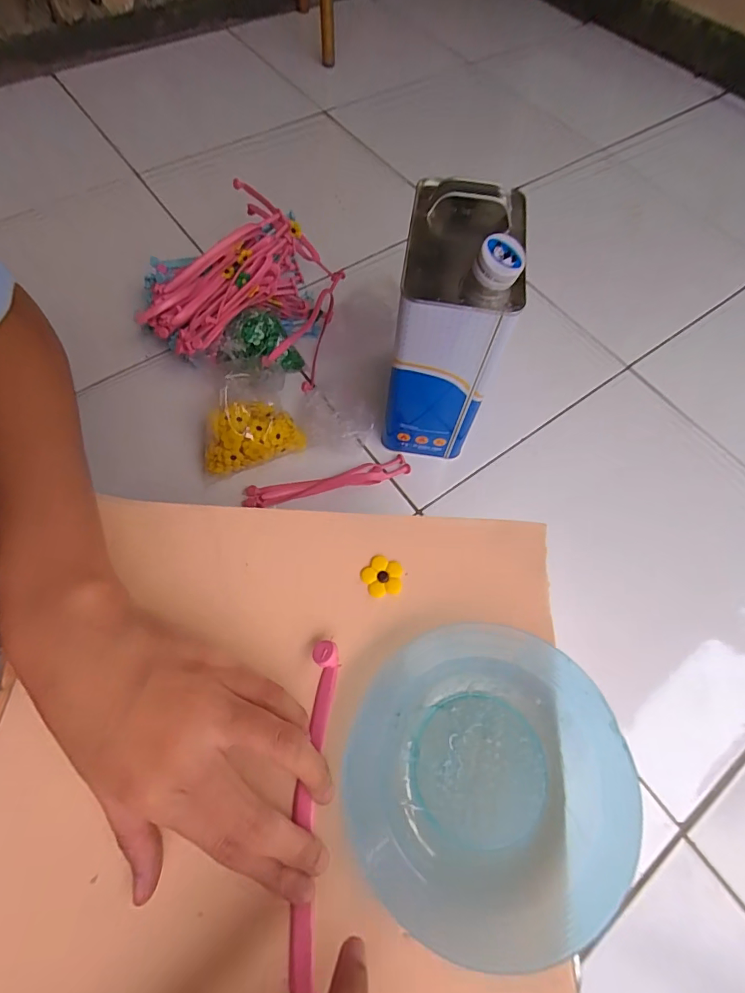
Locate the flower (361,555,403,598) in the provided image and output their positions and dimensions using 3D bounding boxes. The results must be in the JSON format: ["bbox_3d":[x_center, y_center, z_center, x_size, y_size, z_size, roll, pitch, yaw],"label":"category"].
[{"bbox_3d":[0.006,0.046,0.261,0.023,0.004,0.023,5,65,-1],"label":"flower"}]

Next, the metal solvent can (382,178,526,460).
[{"bbox_3d":[0.077,-0.186,0.500,0.110,0.261,0.164,9,65,1],"label":"metal solvent can"}]

